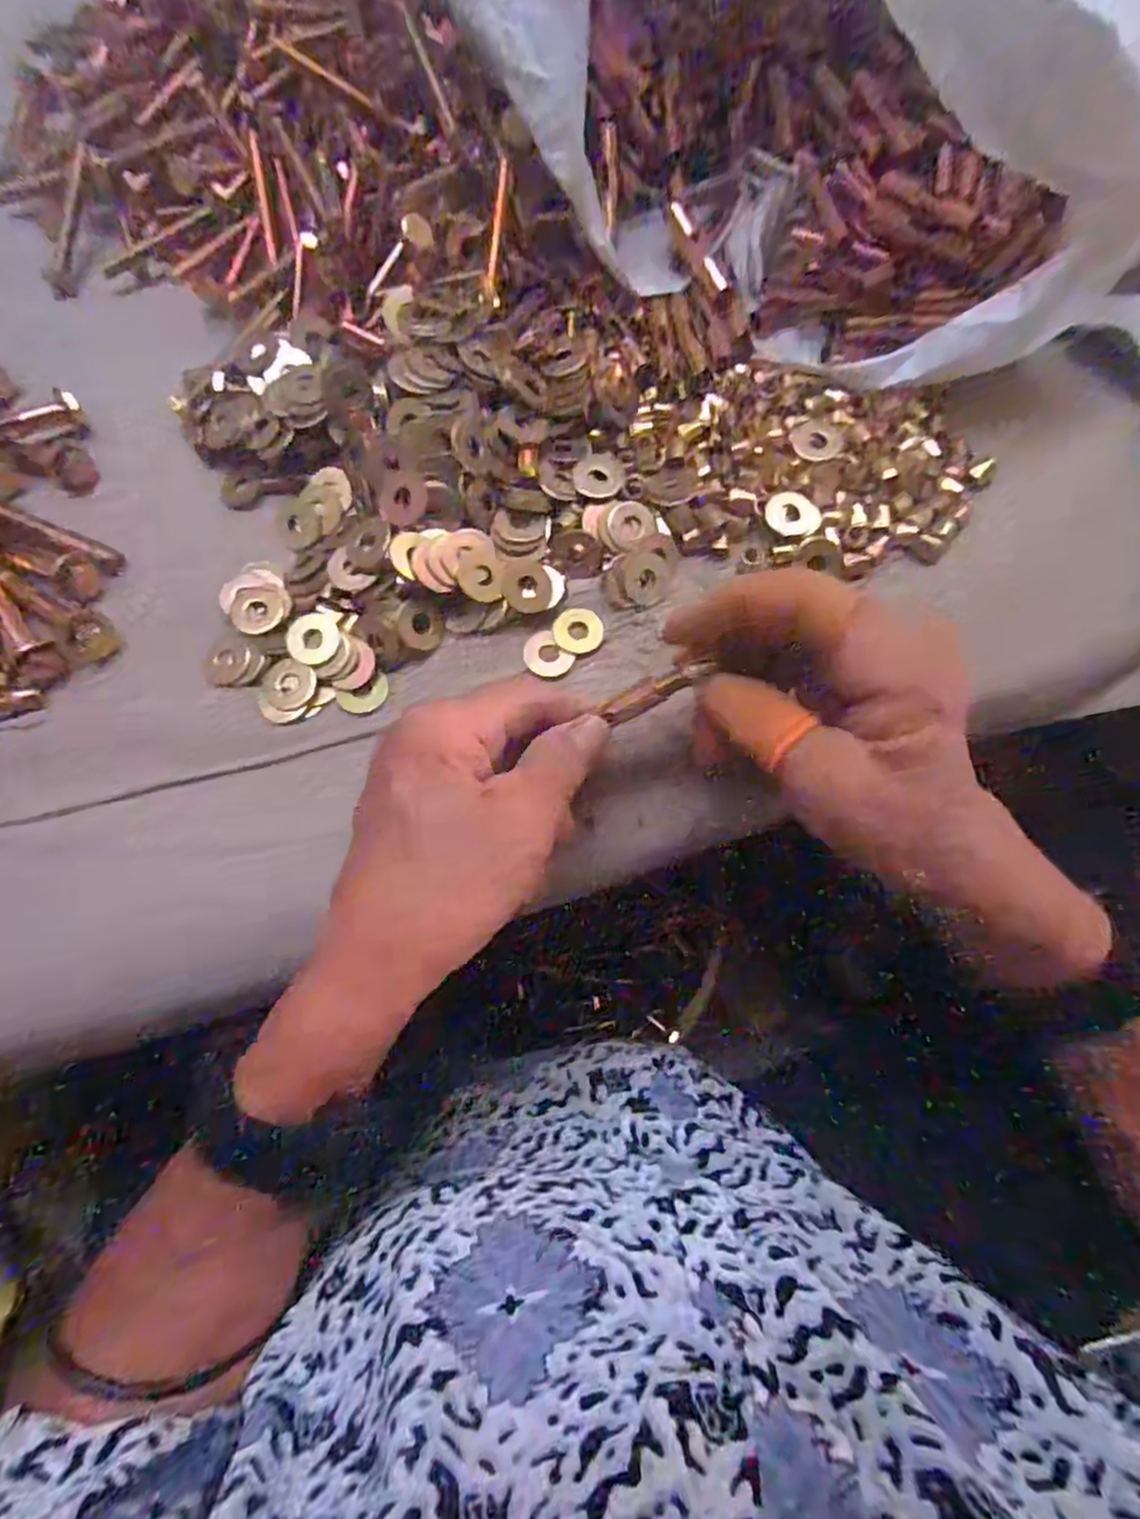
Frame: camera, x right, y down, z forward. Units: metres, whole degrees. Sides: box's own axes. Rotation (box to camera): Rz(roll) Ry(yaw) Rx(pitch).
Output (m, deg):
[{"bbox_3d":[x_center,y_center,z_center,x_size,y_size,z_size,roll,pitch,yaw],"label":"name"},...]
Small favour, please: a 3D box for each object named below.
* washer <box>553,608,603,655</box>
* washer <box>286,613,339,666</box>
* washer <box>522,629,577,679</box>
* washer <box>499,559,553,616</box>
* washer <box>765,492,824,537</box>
[{"bbox_3d":[0.004,-0.054,0.279,0.020,0.004,0.021,0,74,1],"label":"washer"},{"bbox_3d":[-0.104,-0.049,0.271,0.021,0.004,0.020,0,74,1],"label":"washer"},{"bbox_3d":[-0.010,-0.043,0.275,0.018,0.004,0.022,-42,77,-10],"label":"washer"},{"bbox_3d":[-0.018,-0.071,0.275,0.021,0.004,0.022,-13,98,-20],"label":"washer"},{"bbox_3d":[0.094,-0.104,0.284,0.023,0.004,0.018,12,74,5],"label":"washer"}]

